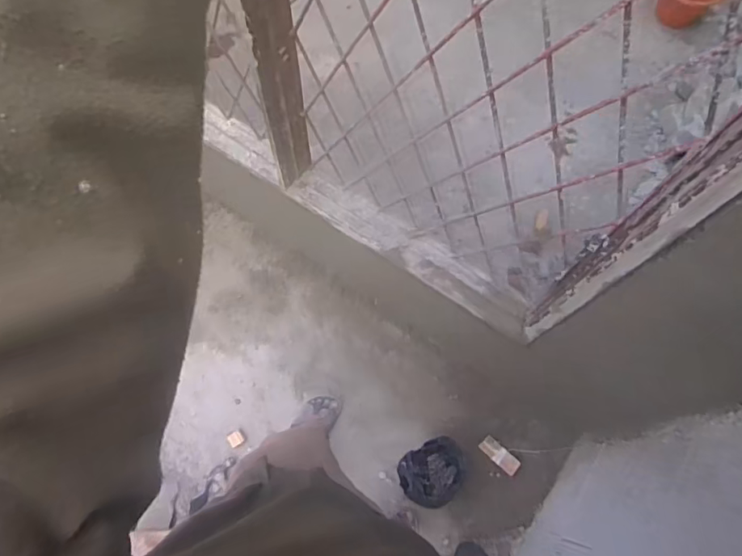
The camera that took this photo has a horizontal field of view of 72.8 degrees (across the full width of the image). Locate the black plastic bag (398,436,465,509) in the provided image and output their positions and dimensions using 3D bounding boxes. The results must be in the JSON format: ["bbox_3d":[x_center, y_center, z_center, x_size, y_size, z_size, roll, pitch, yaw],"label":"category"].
[{"bbox_3d":[0.185,0.566,1.459,0.204,0.071,0.166,-28,72,-12],"label":"black plastic bag"}]

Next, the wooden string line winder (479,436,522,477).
[{"bbox_3d":[0.390,0.536,1.519,0.128,0.026,0.051,41,73,13],"label":"wooden string line winder"}]

